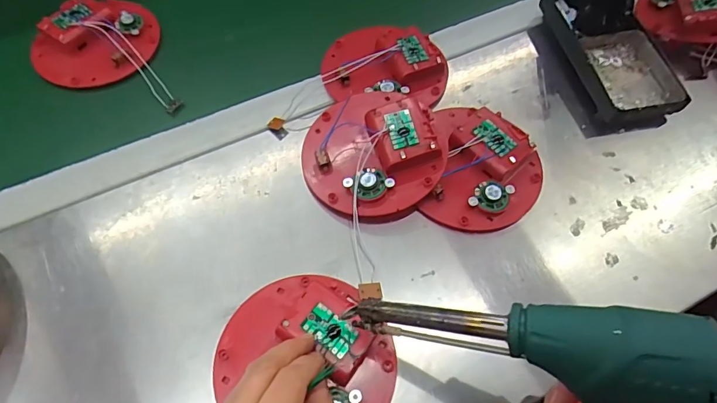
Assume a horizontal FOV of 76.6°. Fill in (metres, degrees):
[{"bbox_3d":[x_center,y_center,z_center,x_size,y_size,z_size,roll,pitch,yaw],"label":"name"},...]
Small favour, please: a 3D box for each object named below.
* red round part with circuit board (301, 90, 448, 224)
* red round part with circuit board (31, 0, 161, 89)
[{"bbox_3d":[0.012,-0.046,0.388,0.117,0.036,0.120,0,61,-1],"label":"red round part with circuit board"},{"bbox_3d":[-0.271,-0.163,0.458,0.122,0.024,0.105,-2,61,-2],"label":"red round part with circuit board"}]

